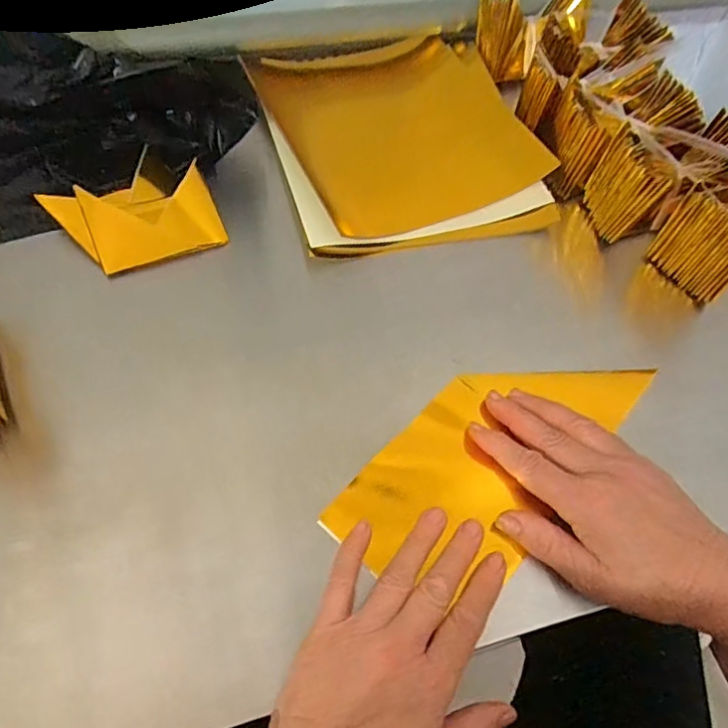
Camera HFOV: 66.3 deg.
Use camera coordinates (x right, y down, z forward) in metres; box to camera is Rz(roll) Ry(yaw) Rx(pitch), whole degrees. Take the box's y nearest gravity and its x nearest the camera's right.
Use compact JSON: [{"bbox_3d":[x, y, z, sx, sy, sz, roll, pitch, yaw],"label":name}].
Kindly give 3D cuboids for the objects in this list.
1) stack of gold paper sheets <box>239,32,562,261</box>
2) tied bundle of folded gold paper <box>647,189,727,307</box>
[{"bbox_3d":[0.032,-0.221,0.527,0.240,0.038,0.298,-16,63,-12],"label":"stack of gold paper sheets"},{"bbox_3d":[0.297,-0.115,0.447,0.104,0.076,0.066,-35,69,-20],"label":"tied bundle of folded gold paper"}]

